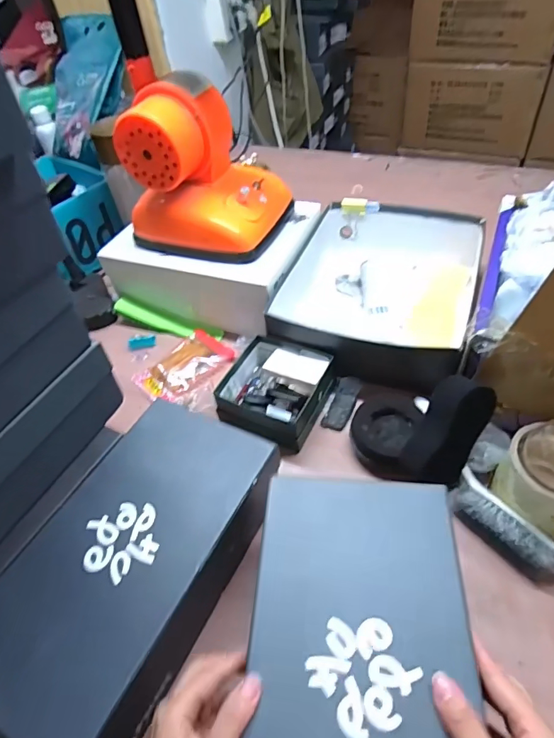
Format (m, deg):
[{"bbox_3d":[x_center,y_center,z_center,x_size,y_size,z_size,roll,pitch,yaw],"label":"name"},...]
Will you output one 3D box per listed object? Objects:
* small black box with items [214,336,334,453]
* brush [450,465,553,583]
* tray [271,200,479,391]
[{"bbox_3d":[-0.002,0.028,0.604,0.124,0.051,0.141,18,53,22],"label":"small black box with items"},{"bbox_3d":[0.229,0.159,0.464,0.040,0.031,0.122,-30,51,-19],"label":"brush"},{"bbox_3d":[0.154,-0.131,0.707,0.259,0.087,0.330,10,50,16],"label":"tray"}]

